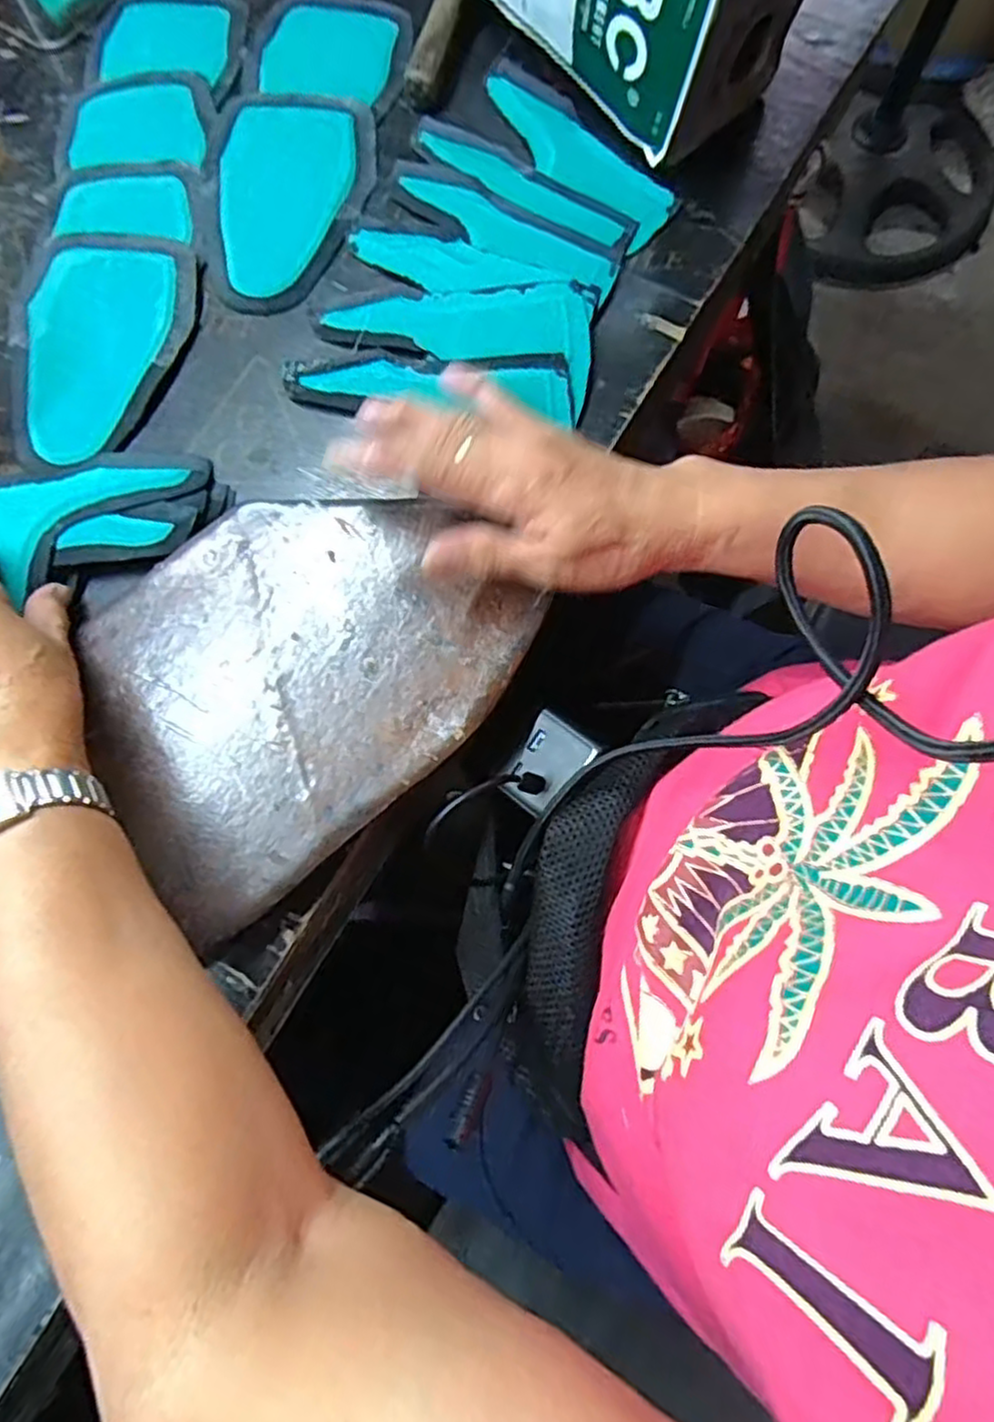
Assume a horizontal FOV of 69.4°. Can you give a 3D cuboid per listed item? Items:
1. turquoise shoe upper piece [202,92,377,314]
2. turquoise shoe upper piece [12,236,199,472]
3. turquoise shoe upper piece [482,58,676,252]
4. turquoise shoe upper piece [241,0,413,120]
[{"bbox_3d":[-0.130,-0.320,0.447,0.103,0.011,0.157,-2,74,1],"label":"turquoise shoe upper piece"},{"bbox_3d":[-0.238,-0.212,0.422,0.107,0.007,0.152,5,79,4],"label":"turquoise shoe upper piece"},{"bbox_3d":[0.045,-0.358,0.458,0.051,0.007,0.167,-40,78,-7],"label":"turquoise shoe upper piece"},{"bbox_3d":[-0.113,-0.441,0.474,0.108,0.005,0.094,14,75,5],"label":"turquoise shoe upper piece"}]

